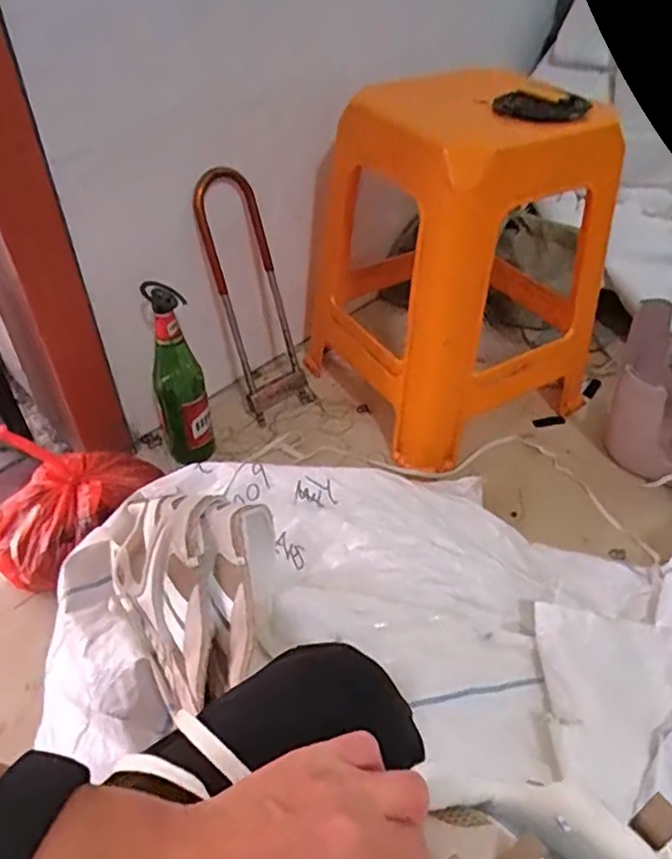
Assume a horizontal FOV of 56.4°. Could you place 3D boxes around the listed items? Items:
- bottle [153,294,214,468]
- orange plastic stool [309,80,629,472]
[{"bbox_3d":[-0.228,-0.072,0.898,0.069,0.276,0.057,-16,46,-16],"label":"bottle"},{"bbox_3d":[0.163,-0.273,0.989,0.341,0.454,0.411,-24,49,-23],"label":"orange plastic stool"}]

